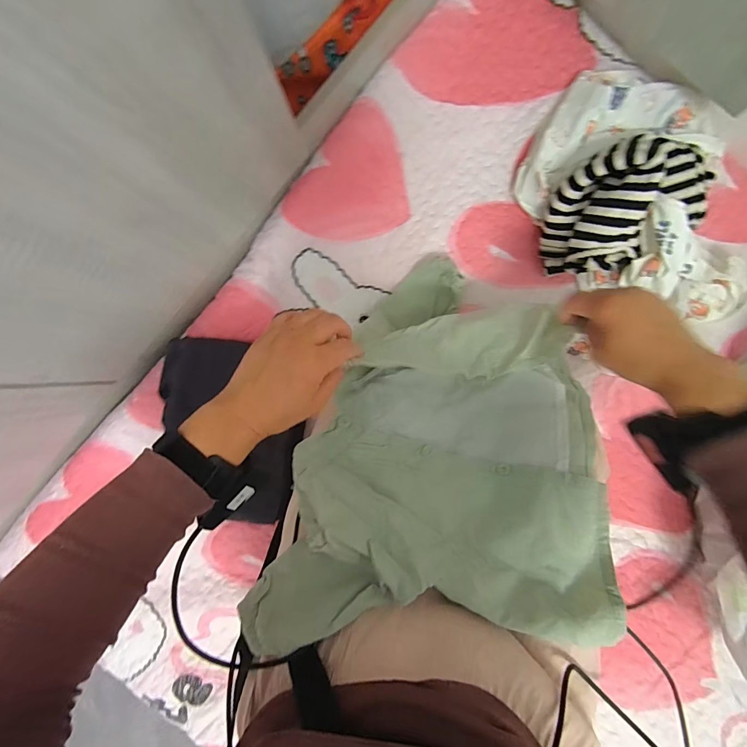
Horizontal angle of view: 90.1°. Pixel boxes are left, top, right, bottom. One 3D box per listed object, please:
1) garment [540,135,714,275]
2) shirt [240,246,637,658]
[{"bbox_3d":[0.317,-0.212,0.464,0.202,0.122,0.134,-32,88,3],"label":"garment"},{"bbox_3d":[0.101,0.085,0.430,0.328,0.192,0.417,17,91,4],"label":"shirt"}]

